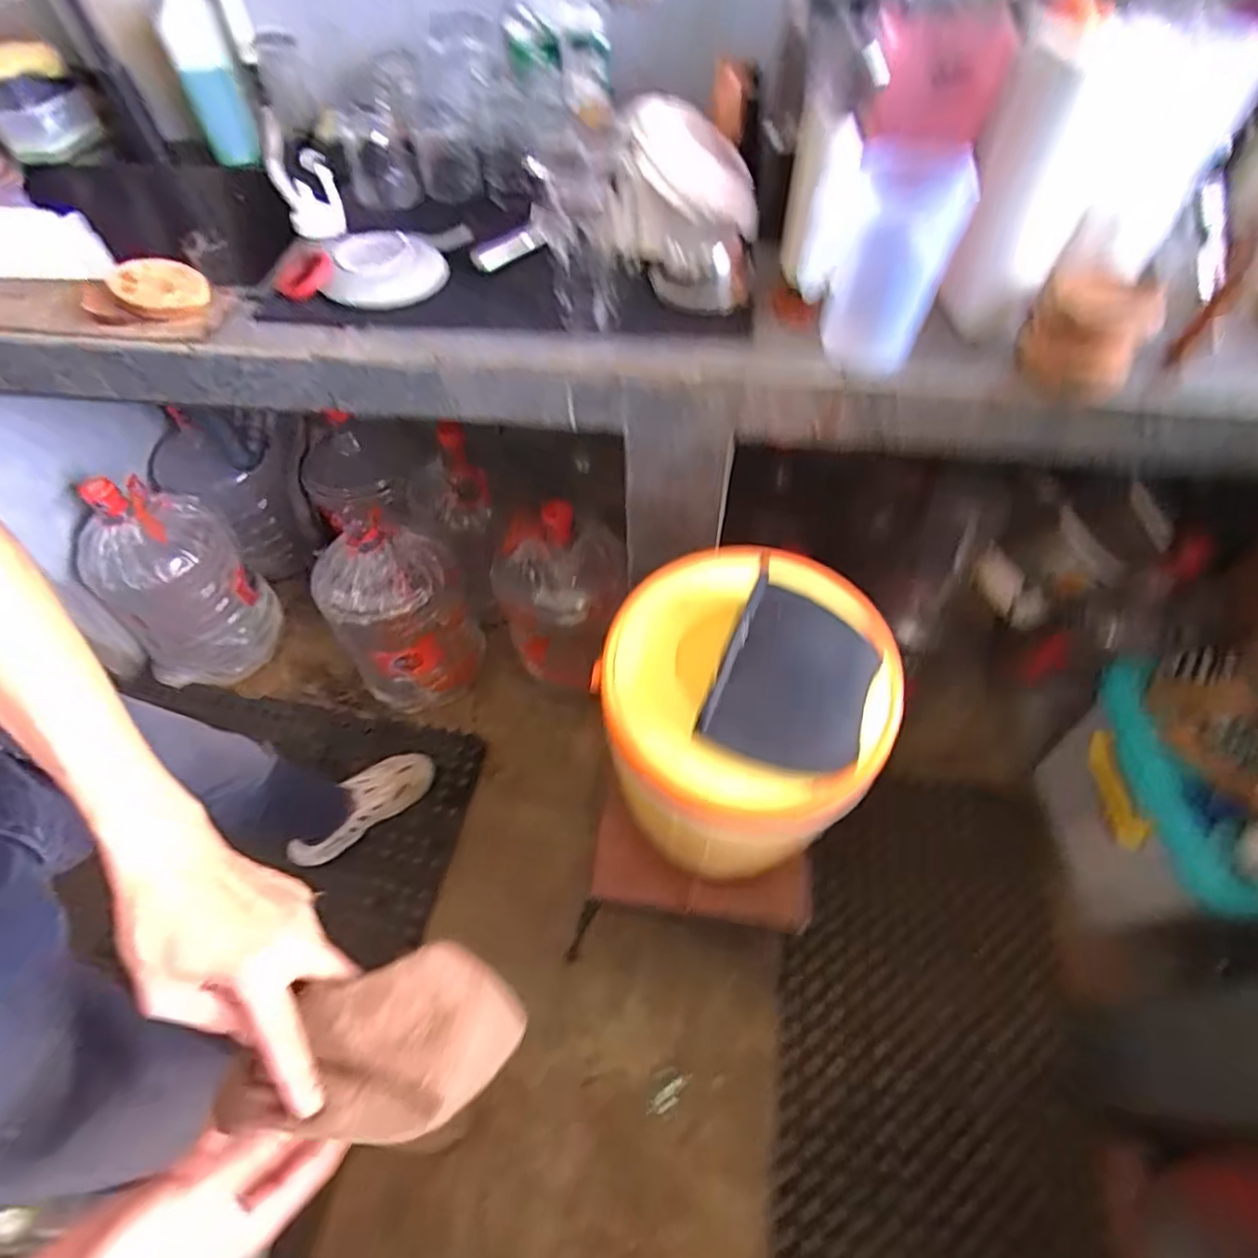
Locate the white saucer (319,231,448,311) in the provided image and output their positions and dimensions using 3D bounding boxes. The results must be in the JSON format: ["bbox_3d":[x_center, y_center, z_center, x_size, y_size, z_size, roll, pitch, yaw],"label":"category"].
[{"bbox_3d":[-0.319,-0.472,0.838,0.151,0.038,0.175,-12,55,-8],"label":"white saucer"}]

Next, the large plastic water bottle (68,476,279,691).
[{"bbox_3d":[-1.045,-0.105,1.485,0.303,0.499,0.281,-39,62,-24],"label":"large plastic water bottle"}]

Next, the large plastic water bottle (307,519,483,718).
[{"bbox_3d":[-0.499,-0.011,1.425,0.283,0.450,0.231,-22,57,-14],"label":"large plastic water bottle"}]

